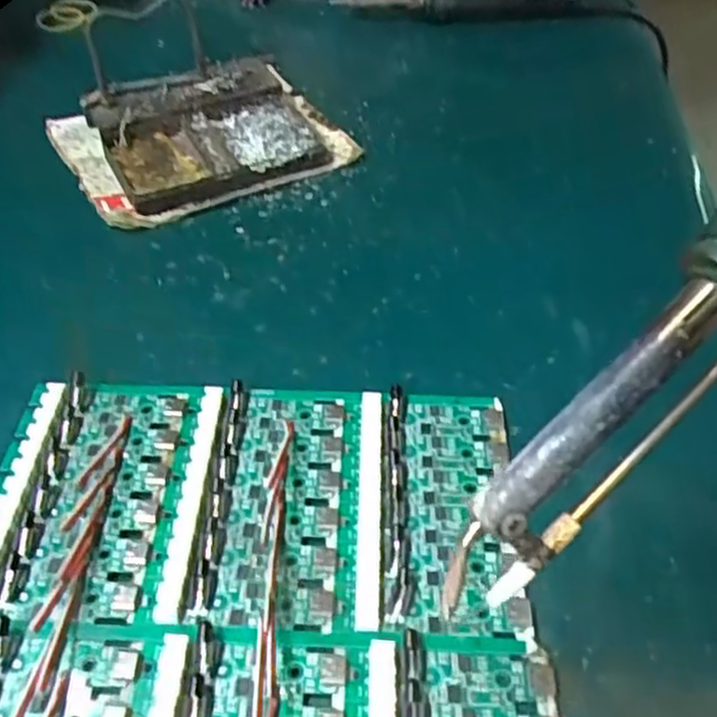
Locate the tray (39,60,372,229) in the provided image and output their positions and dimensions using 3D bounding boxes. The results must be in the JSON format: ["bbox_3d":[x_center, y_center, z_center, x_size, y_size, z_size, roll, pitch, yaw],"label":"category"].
[{"bbox_3d":[-0.090,-0.133,0.434,0.149,0.031,0.115,-21,50,-20],"label":"tray"}]

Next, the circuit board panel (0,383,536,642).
[{"bbox_3d":[-0.037,0.048,0.271,0.182,0.007,0.102,1,46,-1],"label":"circuit board panel"}]

